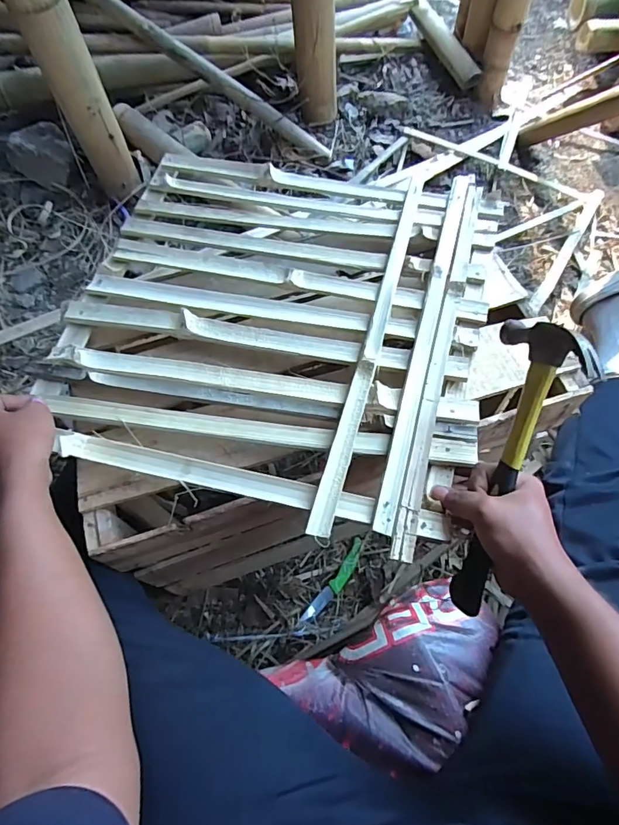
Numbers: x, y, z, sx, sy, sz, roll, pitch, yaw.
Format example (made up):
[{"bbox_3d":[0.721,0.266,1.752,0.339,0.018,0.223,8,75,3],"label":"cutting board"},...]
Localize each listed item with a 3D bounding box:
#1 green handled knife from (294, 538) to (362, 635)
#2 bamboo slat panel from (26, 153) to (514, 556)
[{"bbox_3d":[0.040,0.295,0.786,0.028,0.012,0.178,33,69,16],"label":"green handled knife"},{"bbox_3d":[-0.041,-0.119,0.586,0.496,0.068,0.495,12,64,12],"label":"bamboo slat panel"}]

